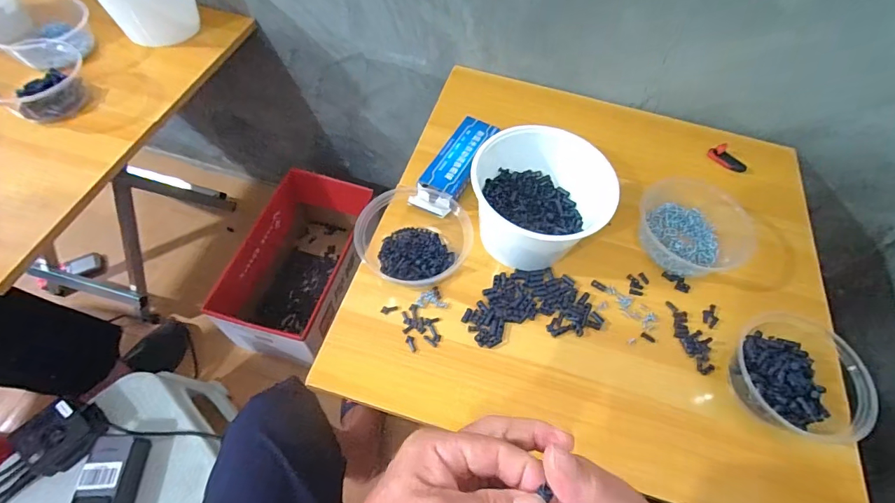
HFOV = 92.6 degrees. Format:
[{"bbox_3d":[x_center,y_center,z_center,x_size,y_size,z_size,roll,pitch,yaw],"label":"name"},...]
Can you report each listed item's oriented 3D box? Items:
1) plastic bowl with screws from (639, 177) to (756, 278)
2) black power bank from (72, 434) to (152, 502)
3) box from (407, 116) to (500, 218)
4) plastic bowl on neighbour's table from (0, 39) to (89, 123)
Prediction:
[{"bbox_3d":[0.325,-0.036,0.561,0.131,0.063,0.135,1,61,-2],"label":"plastic bowl with screws"},{"bbox_3d":[-0.461,0.323,0.581,0.056,0.054,0.130,3,59,-4],"label":"black power bank"},{"bbox_3d":[0.013,-0.124,0.607,0.057,0.022,0.175,26,63,11],"label":"box"},{"bbox_3d":[-0.620,-0.262,0.631,0.142,0.060,0.130,39,63,17],"label":"plastic bowl on neighbour's table"}]

